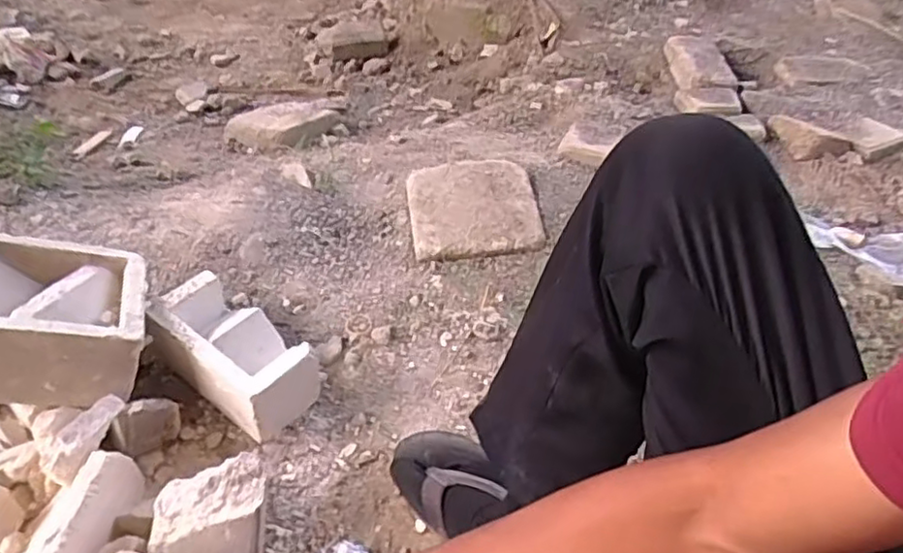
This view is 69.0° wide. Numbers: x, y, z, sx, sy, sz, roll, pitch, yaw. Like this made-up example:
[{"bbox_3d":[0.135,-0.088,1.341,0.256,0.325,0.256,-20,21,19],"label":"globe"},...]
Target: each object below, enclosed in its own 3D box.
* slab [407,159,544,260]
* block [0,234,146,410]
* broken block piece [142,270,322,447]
[{"bbox_3d":[0.035,-0.114,1.042,0.201,0.041,0.194,-4,47,-11],"label":"slab"},{"bbox_3d":[-0.476,0.046,0.771,0.201,0.111,0.200,7,28,-27],"label":"block"},{"bbox_3d":[-0.271,0.095,0.819,0.205,0.090,0.105,33,51,22],"label":"broken block piece"}]

